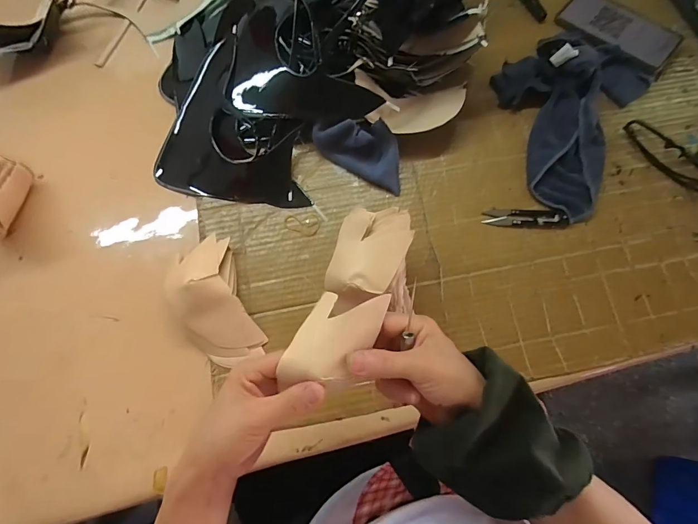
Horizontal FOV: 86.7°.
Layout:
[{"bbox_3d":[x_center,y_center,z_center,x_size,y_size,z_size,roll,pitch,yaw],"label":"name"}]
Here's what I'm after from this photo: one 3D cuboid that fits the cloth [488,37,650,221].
[{"bbox_3d":[0.286,-0.210,0.488,0.181,0.055,0.261,28,78,7],"label":"cloth"}]

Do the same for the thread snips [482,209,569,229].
[{"bbox_3d":[0.228,-0.057,0.476,0.104,0.010,0.023,3,76,1],"label":"thread snips"}]

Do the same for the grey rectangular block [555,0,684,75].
[{"bbox_3d":[0.394,-0.342,0.539,0.163,0.010,0.086,40,79,10],"label":"grey rectangular block"}]

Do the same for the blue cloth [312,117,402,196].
[{"bbox_3d":[0.017,-0.148,0.480,0.129,0.016,0.072,25,113,0],"label":"blue cloth"}]

